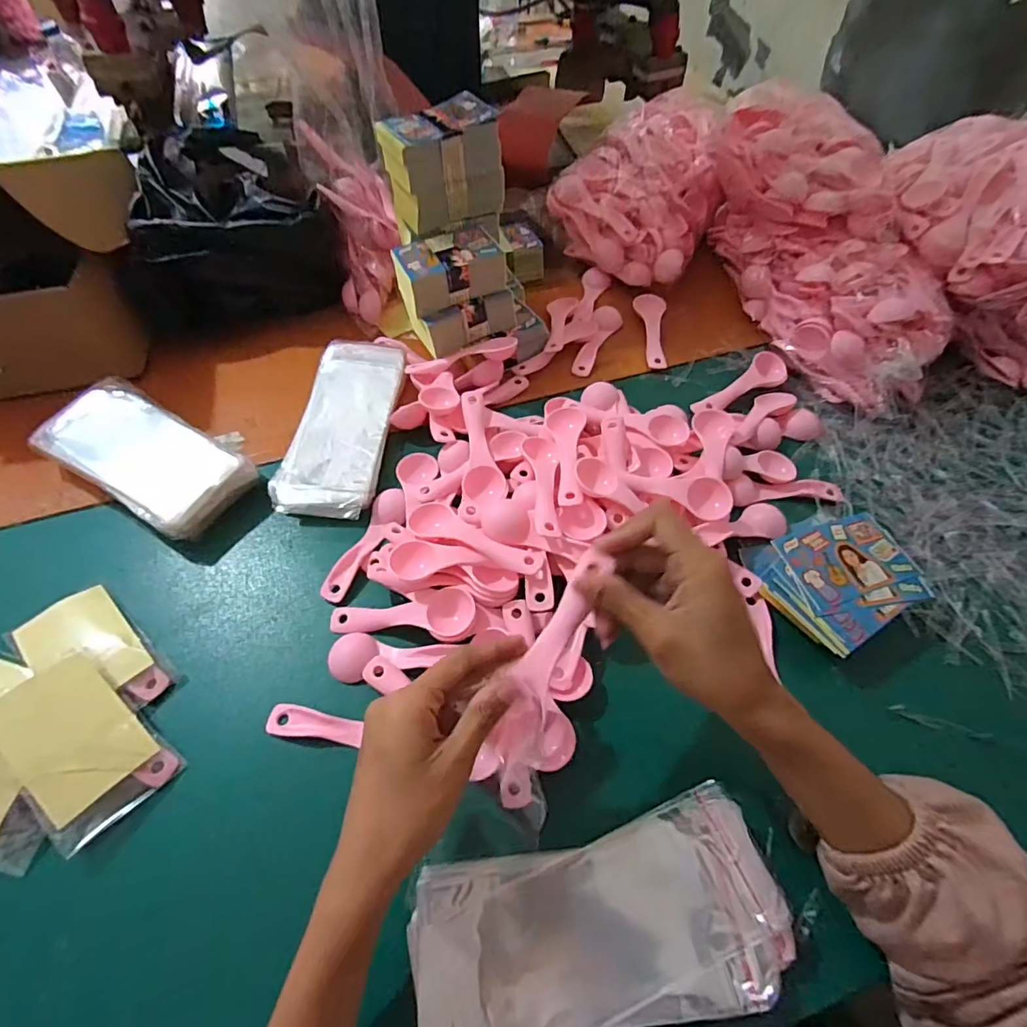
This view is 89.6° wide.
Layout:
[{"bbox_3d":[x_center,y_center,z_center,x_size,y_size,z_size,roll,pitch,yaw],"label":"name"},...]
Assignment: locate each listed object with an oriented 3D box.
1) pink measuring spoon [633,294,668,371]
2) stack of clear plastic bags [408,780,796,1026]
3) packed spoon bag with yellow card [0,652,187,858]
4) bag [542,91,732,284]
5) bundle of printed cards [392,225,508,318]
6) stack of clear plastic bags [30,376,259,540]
[{"bbox_3d":[0.156,-0.208,0.583,0.032,0.017,0.112,4,57,1],"label":"pink measuring spoon"},{"bbox_3d":[0.045,0.224,0.276,0.193,0.023,0.093,-11,58,-9],"label":"stack of clear plastic bags"},{"bbox_3d":[-0.283,0.147,0.335,0.115,0.027,0.065,35,63,19],"label":"packed spoon bag with yellow card"},{"bbox_3d":[0.173,-0.422,0.649,0.176,0.108,0.255,25,60,14],"label":"bag"},{"bbox_3d":[-0.063,-0.231,0.488,0.098,0.037,0.067,-24,61,-16],"label":"bundle of printed cards"},{"bbox_3d":[-0.320,-0.056,0.460,0.190,0.032,0.103,27,60,15],"label":"stack of clear plastic bags"}]

